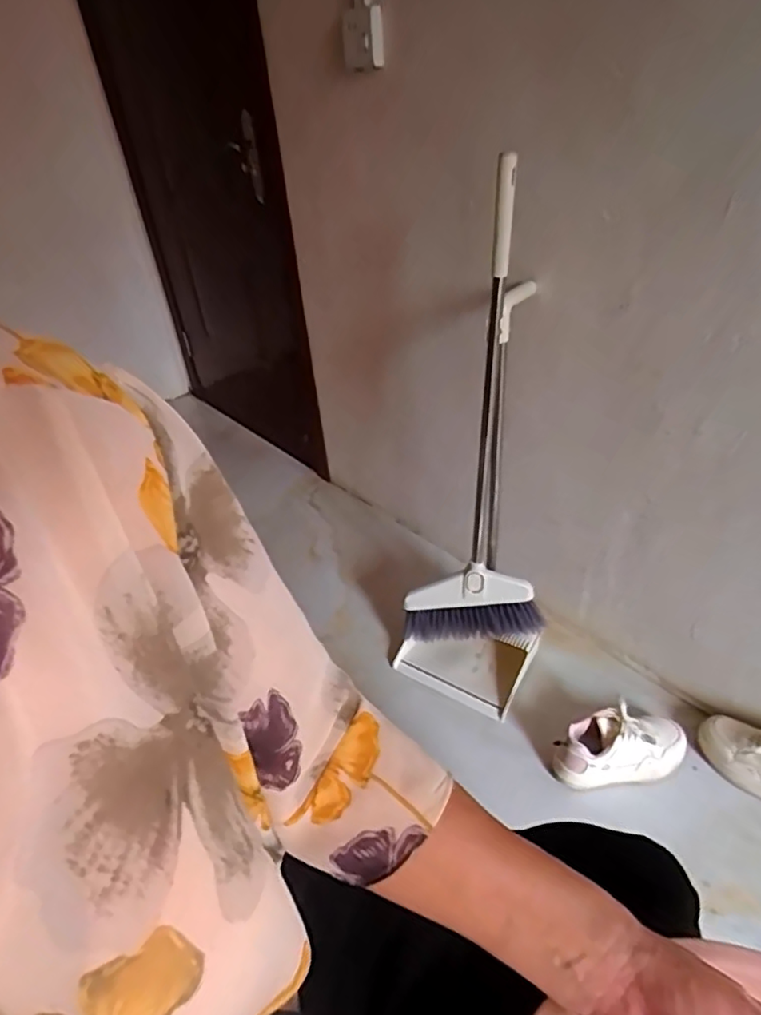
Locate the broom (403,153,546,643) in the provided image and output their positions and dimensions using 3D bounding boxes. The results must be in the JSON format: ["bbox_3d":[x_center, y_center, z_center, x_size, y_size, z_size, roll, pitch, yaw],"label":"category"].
[{"bbox_3d":[0.174,-0.090,1.076,0.286,0.896,0.077,3,33,12],"label":"broom"}]

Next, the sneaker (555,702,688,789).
[{"bbox_3d":[0.436,0.435,1.068,0.235,0.104,0.088,-6,32,-2],"label":"sneaker"}]

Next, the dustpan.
[{"bbox_3d":[0.176,0.027,1.124,0.263,0.808,0.226,21,41,34],"label":"dustpan"}]

